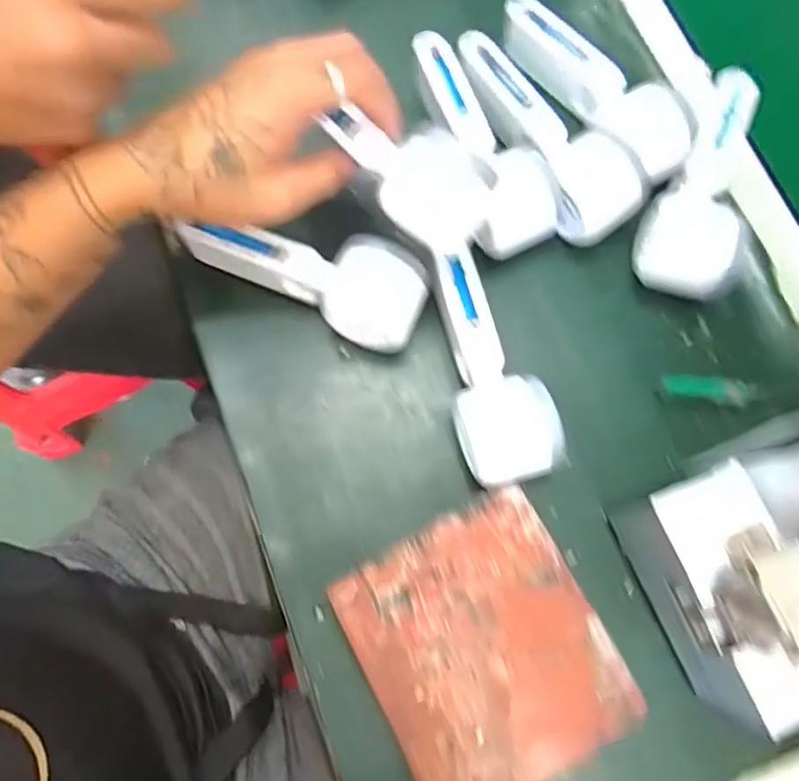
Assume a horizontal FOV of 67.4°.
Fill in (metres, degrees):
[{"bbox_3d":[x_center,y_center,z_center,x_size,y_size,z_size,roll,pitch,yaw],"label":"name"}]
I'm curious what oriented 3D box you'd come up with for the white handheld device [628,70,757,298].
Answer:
[{"bbox_3d":[0.224,-0.145,0.434,0.064,0.051,0.163,27,76,5],"label":"white handheld device"}]

